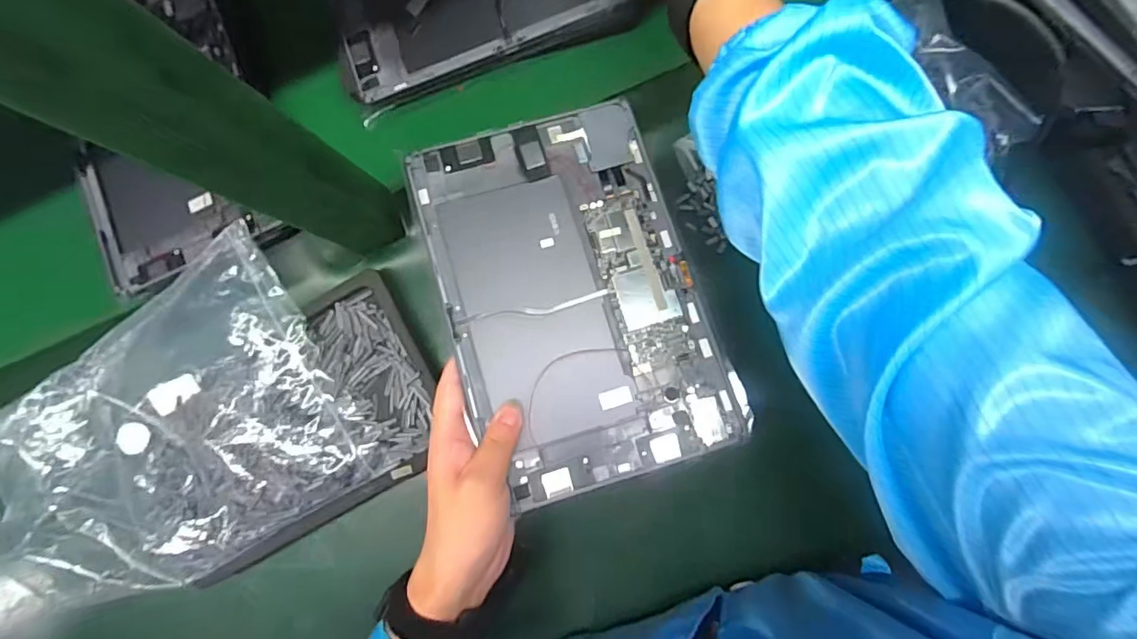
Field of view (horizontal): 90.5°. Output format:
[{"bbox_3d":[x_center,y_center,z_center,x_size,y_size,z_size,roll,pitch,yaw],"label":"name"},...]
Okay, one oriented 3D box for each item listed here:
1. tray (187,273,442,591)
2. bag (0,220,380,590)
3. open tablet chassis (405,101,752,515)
[{"bbox_3d":[-0.214,0.082,0.429,0.222,0.029,0.151,-29,81,3],"label":"tray"},{"bbox_3d":[-0.310,0.092,0.441,0.275,0.035,0.210,-35,81,2],"label":"bag"},{"bbox_3d":[0.002,-0.018,0.382,0.165,0.009,0.250,-17,79,-5],"label":"open tablet chassis"}]

